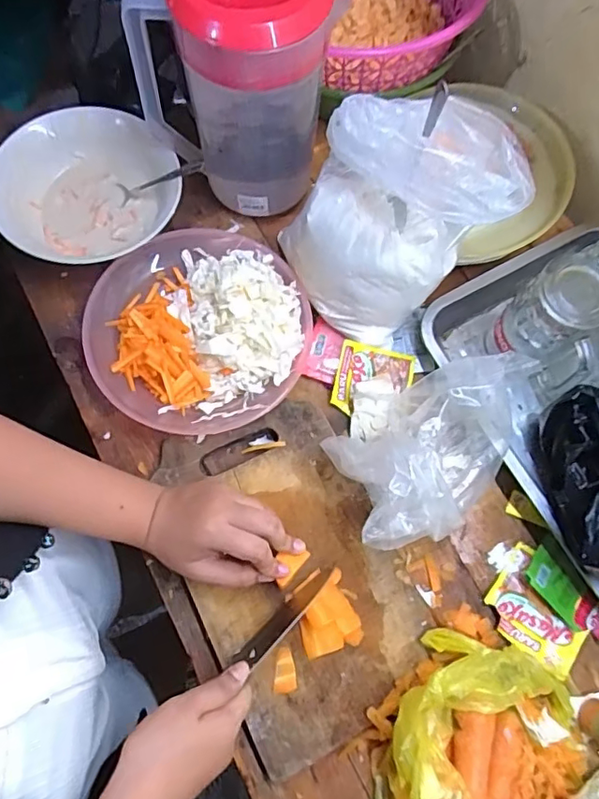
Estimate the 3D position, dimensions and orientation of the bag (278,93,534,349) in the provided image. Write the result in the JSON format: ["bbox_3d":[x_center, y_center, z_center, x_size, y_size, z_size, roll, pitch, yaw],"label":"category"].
[{"bbox_3d":[0.088,-0.158,0.479,0.161,0.188,0.124,-26,76,-9],"label":"bag"}]

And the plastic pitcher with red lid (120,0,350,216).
[{"bbox_3d":[-0.060,-0.275,0.510,0.158,0.229,0.110,-18,75,-7],"label":"plastic pitcher with red lid"}]

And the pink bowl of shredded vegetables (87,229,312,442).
[{"bbox_3d":[-0.096,-0.071,0.536,0.205,0.048,0.216,0,73,-1],"label":"pink bowl of shredded vegetables"}]

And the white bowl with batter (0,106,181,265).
[{"bbox_3d":[-0.215,-0.209,0.565,0.178,0.063,0.172,0,73,-1],"label":"white bowl with batter"}]

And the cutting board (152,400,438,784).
[{"bbox_3d":[-0.006,0.149,0.484,0.174,0.013,0.283,-25,75,-9],"label":"cutting board"}]

